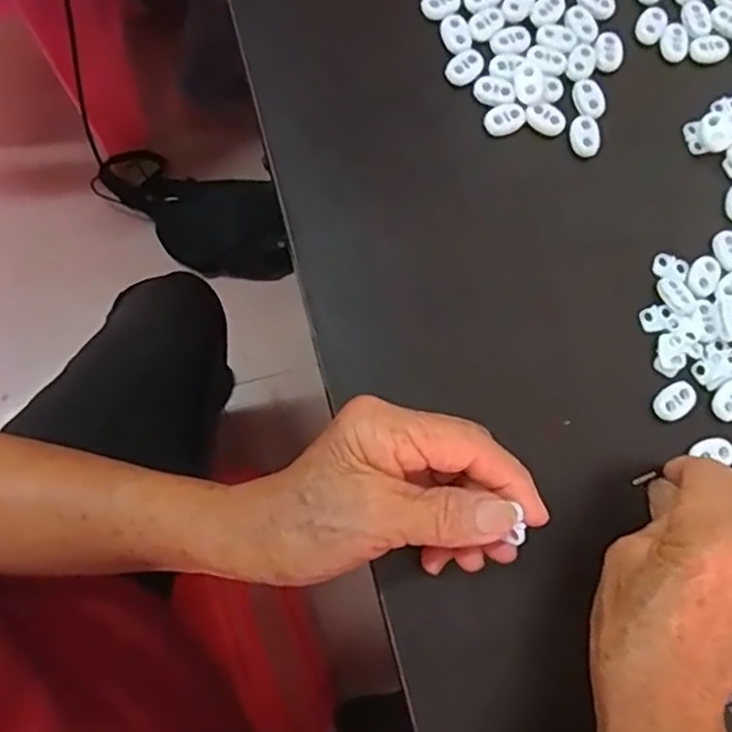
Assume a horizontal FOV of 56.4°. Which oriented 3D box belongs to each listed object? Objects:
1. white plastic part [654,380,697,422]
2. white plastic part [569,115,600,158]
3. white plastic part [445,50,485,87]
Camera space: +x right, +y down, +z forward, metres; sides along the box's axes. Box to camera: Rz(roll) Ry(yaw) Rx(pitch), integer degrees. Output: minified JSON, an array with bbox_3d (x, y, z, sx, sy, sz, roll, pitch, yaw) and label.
[{"bbox_3d":[0.154,0.018,0.340,0.023,0.004,0.015,-38,84,-12],"label":"white plastic part"},{"bbox_3d":[0.117,-0.123,0.365,0.017,0.005,0.022,2,78,-6],"label":"white plastic part"},{"bbox_3d":[0.054,-0.158,0.362,0.022,0.006,0.016,-40,85,-12],"label":"white plastic part"}]

